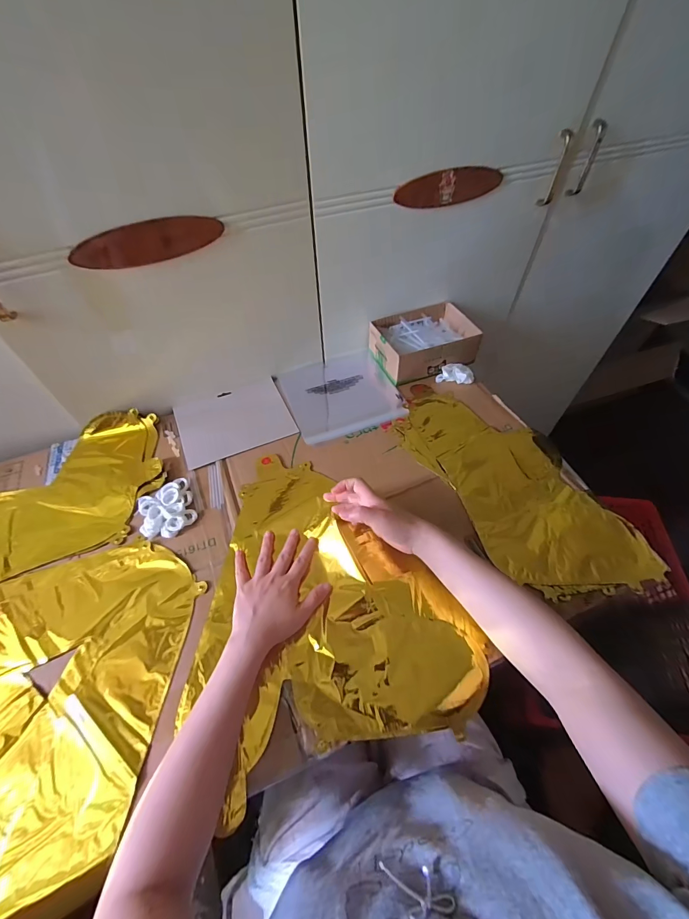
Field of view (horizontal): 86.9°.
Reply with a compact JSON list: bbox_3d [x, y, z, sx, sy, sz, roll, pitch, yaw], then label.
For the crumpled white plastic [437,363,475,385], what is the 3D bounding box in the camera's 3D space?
[{"bbox_3d":[0.216,-0.168,0.707,0.069,0.022,0.033,7,55,5],"label":"crumpled white plastic"}]

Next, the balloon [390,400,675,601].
[{"bbox_3d":[0.254,0.031,0.562,0.197,0.020,0.401,-23,58,-15],"label":"balloon"}]

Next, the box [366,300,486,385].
[{"bbox_3d":[0.155,-0.236,0.726,0.196,0.064,0.148,-16,56,-11],"label":"box"}]

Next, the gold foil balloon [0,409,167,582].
[{"bbox_3d":[-0.489,0.067,0.553,0.400,0.026,0.236,-19,57,-13],"label":"gold foil balloon"}]

